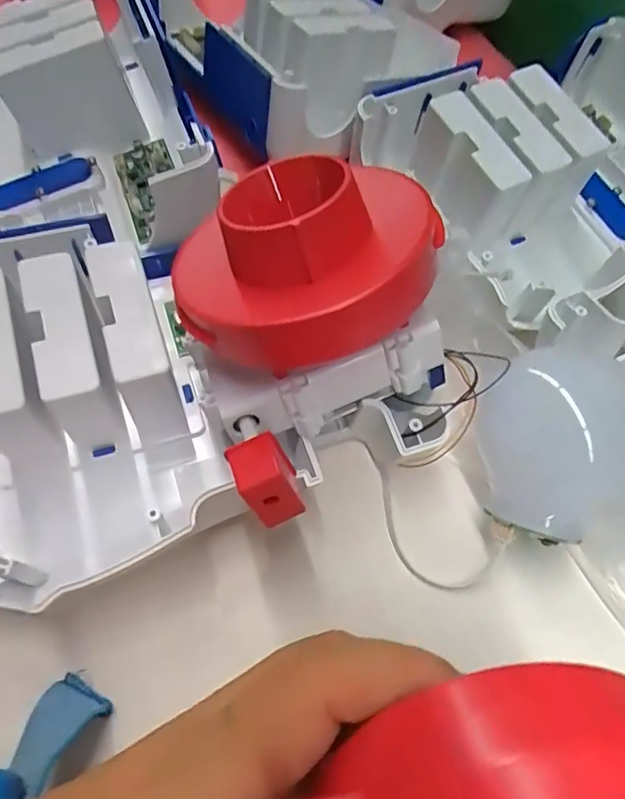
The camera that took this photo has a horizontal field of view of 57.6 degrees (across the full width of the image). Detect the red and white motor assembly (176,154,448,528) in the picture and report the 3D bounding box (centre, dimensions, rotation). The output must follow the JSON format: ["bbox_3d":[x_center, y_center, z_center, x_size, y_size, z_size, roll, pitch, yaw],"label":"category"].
[{"bbox_3d":[0.001,-0.025,0.185,0.082,0.067,0.097,-15,59,-12],"label":"red and white motor assembly"}]

